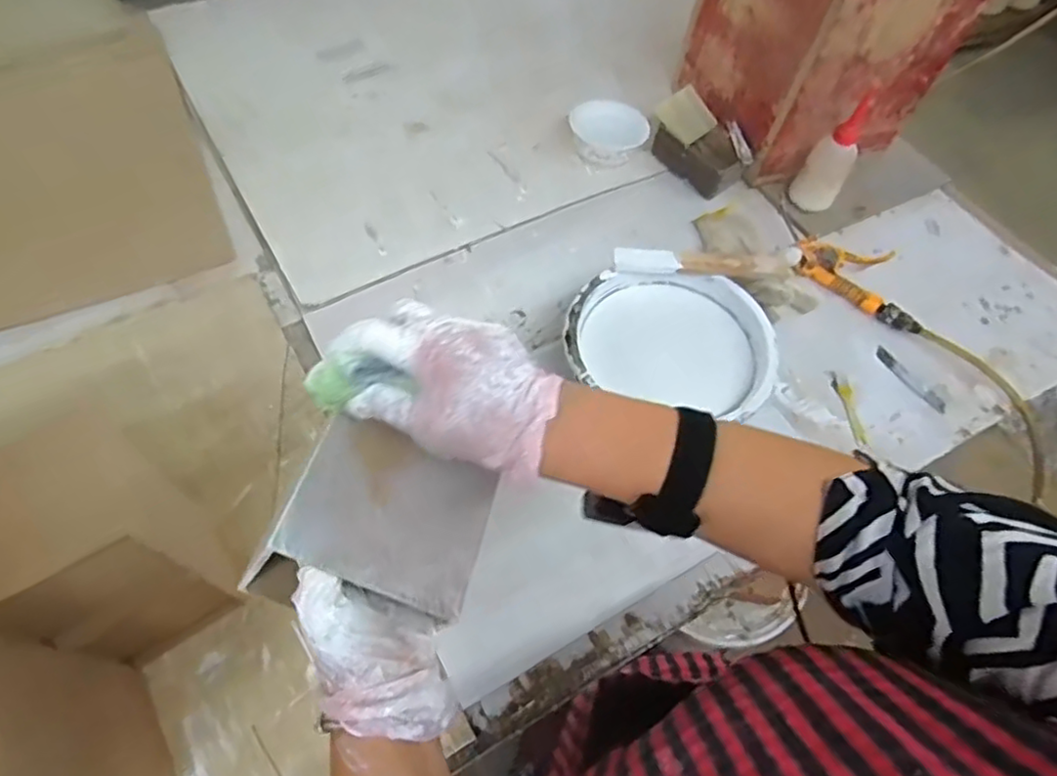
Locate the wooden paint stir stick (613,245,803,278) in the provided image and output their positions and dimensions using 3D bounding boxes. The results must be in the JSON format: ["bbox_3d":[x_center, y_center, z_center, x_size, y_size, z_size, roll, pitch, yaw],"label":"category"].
[{"bbox_3d":[0.205,-0.144,0.719,0.212,0.017,0.033,-1,60,-3],"label":"wooden paint stir stick"}]

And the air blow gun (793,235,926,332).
[{"bbox_3d":[0.441,-0.145,0.827,0.175,0.027,0.086,36,65,17],"label":"air blow gun"}]

